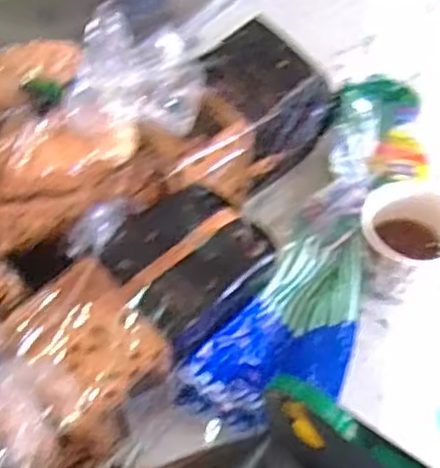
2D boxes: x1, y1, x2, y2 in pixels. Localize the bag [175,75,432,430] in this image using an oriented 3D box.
[{"bbox_3d":[0.108,0.008,0.662,0.117,0.056,0.383,23,61,18],"label":"bag"}]

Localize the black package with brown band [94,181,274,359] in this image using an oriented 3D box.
[{"bbox_3d":[-0.028,0.024,0.594,0.123,0.048,0.105,-40,63,-21],"label":"black package with brown band"}]

